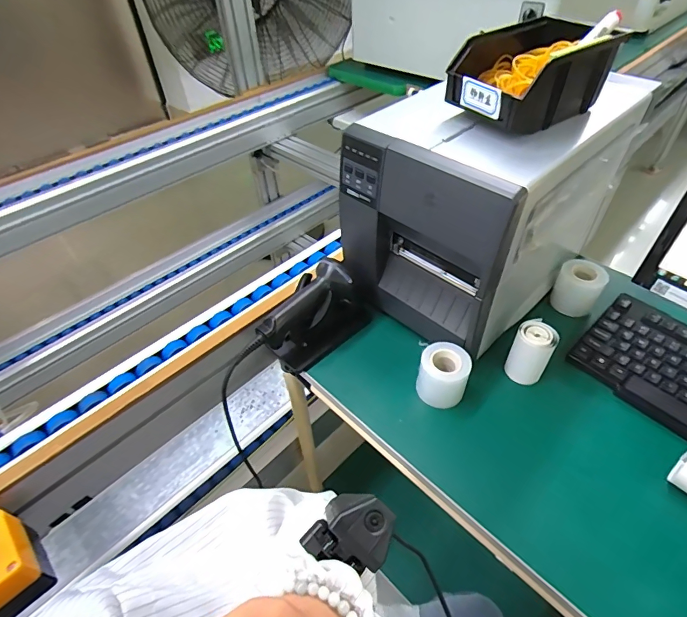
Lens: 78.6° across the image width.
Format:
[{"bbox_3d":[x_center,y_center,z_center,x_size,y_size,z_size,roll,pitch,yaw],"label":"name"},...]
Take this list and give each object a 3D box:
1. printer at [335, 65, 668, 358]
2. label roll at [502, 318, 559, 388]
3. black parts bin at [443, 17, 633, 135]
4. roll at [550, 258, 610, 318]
[{"bbox_3d":[0.204,-0.158,0.608,0.247,0.267,0.375,33,56,29],"label":"printer"},{"bbox_3d":[0.243,0.059,0.546,0.047,0.080,0.046,-1,46,1],"label":"label roll"},{"bbox_3d":[0.215,-0.264,0.477,0.180,0.074,0.108,-26,51,-21],"label":"black parts bin"},{"bbox_3d":[0.357,-0.031,0.641,0.062,0.069,0.056,24,52,24],"label":"roll"}]

